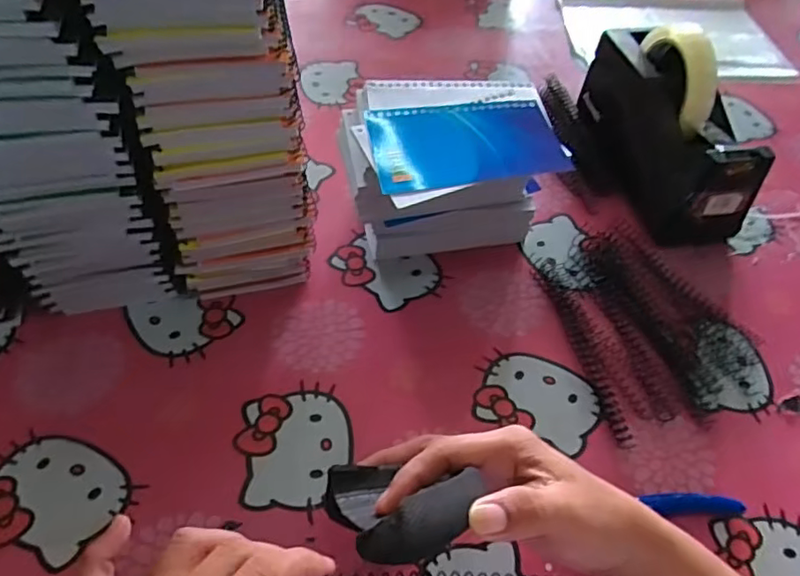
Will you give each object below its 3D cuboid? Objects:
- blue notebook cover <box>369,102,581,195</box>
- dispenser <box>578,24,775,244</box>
[{"bbox_3d":[0.046,-0.100,0.412,0.130,0.006,0.079,-6,54,-9],"label":"blue notebook cover"},{"bbox_3d":[0.242,-0.151,0.535,0.077,0.123,0.200,-7,54,-10],"label":"dispenser"}]

